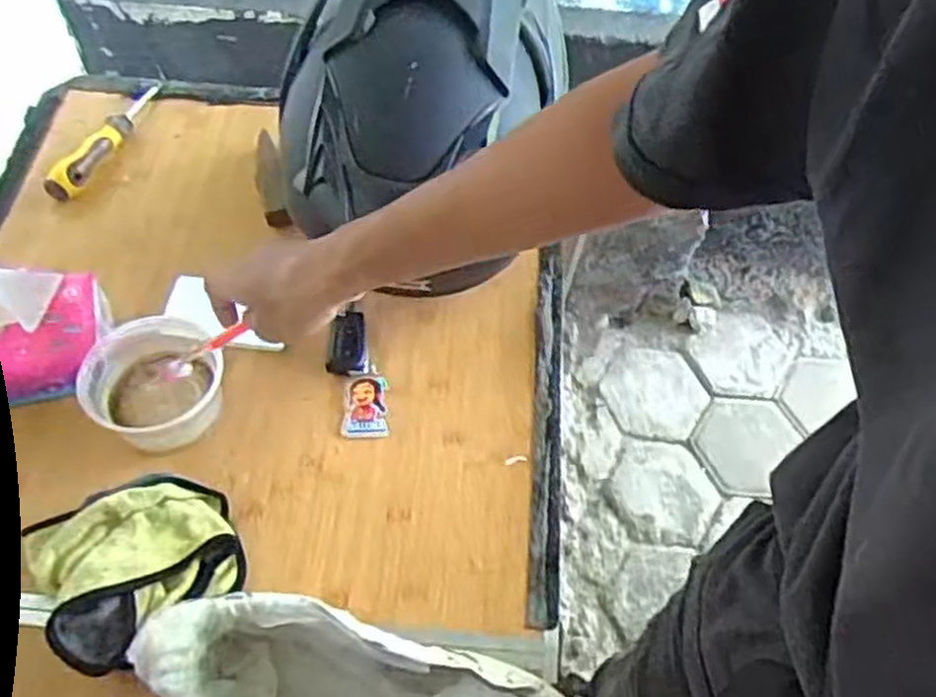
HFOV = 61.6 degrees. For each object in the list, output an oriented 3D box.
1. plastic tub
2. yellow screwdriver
[{"bbox_3d":[-0.270,0.030,0.684,0.117,0.062,0.110,1,57,-1],"label":"plastic tub"},{"bbox_3d":[-0.394,-0.226,0.859,0.034,0.034,0.183,18,58,9],"label":"yellow screwdriver"}]

